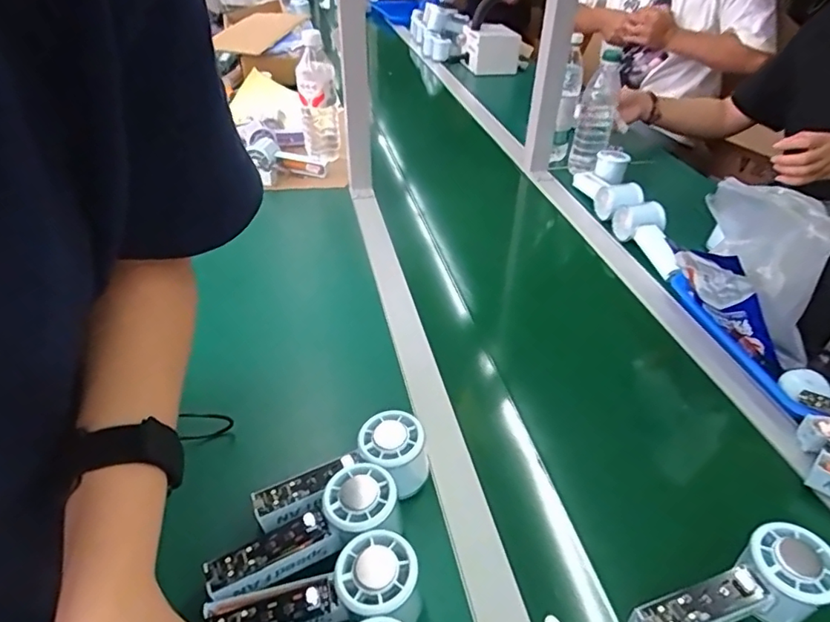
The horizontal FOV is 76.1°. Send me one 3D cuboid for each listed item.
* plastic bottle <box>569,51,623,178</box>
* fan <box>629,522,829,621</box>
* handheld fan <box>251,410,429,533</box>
[{"bbox_3d":[0.327,-0.344,0.959,0.064,0.209,0.074,13,40,14],"label":"plastic bottle"},{"bbox_3d":[0.235,0.217,0.396,0.153,0.050,0.054,-20,42,-6],"label":"fan"},{"bbox_3d":[-0.060,0.145,0.456,0.151,0.065,0.059,-20,43,-25],"label":"handheld fan"}]

